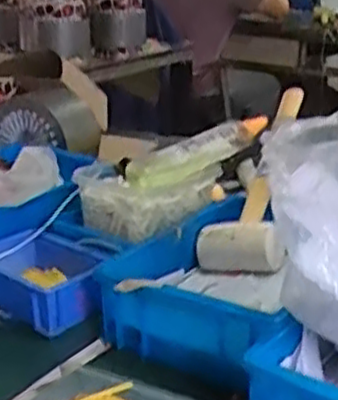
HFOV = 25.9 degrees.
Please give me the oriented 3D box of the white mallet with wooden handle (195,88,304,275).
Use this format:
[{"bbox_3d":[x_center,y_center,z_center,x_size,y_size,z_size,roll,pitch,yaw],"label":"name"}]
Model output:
[{"bbox_3d":[0.121,-0.028,0.891,0.099,0.072,0.305,6,44,21],"label":"white mallet with wooden handle"}]

